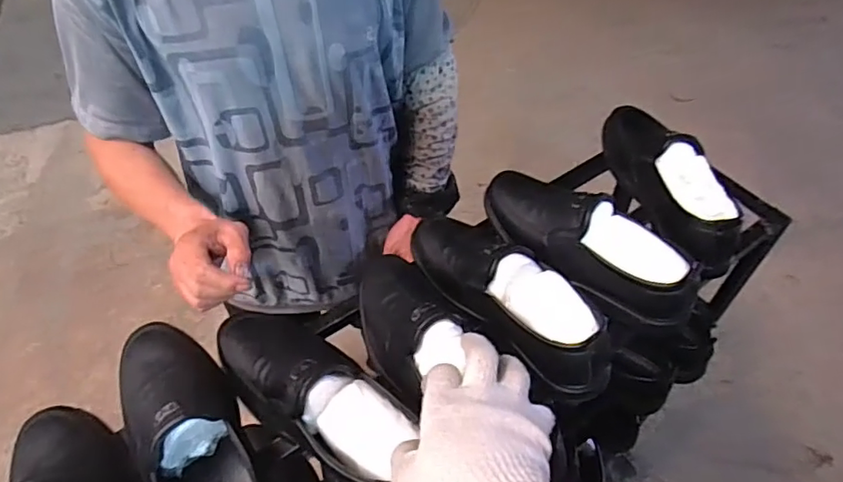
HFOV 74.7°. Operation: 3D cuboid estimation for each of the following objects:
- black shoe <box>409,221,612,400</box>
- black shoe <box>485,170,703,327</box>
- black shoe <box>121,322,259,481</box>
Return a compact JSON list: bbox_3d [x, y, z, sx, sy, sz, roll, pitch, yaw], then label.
[{"bbox_3d":[0.088,0.046,0.576,0.090,0.075,0.260,-33,57,-21],"label":"black shoe"},{"bbox_3d":[0.178,-0.007,0.614,0.088,0.078,0.264,-36,59,-23],"label":"black shoe"},{"bbox_3d":[-0.204,0.180,0.487,0.097,0.079,0.284,-30,56,-19],"label":"black shoe"}]

